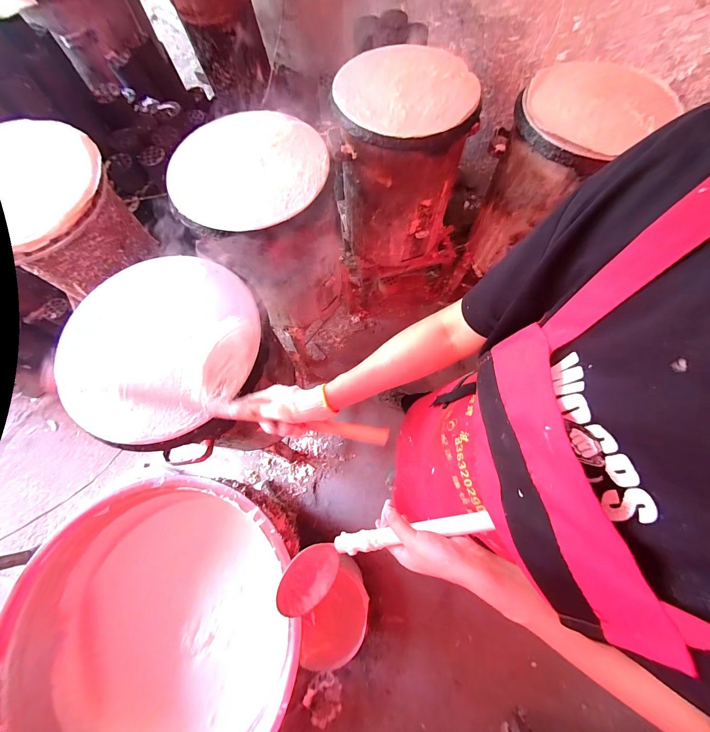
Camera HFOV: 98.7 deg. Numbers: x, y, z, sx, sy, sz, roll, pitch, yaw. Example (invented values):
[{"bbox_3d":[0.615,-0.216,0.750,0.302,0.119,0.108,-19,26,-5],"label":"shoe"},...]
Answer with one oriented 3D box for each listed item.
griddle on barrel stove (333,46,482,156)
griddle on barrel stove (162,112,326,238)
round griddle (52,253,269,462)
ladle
[{"bbox_3d":[0.140,-0.716,0.805,0.378,0.053,0.344,0,72,1],"label":"griddle on barrel stove"},{"bbox_3d":[-0.251,-0.465,0.719,0.363,0.025,0.341,-12,72,-3],"label":"griddle on barrel stove"},{"bbox_3d":[-0.358,-0.039,0.575,0.367,0.064,0.361,0,72,1],"label":"round griddle"},{"bbox_3d":[0.033,0.239,0.389,0.284,0.070,0.073,-27,72,14],"label":"ladle"}]

